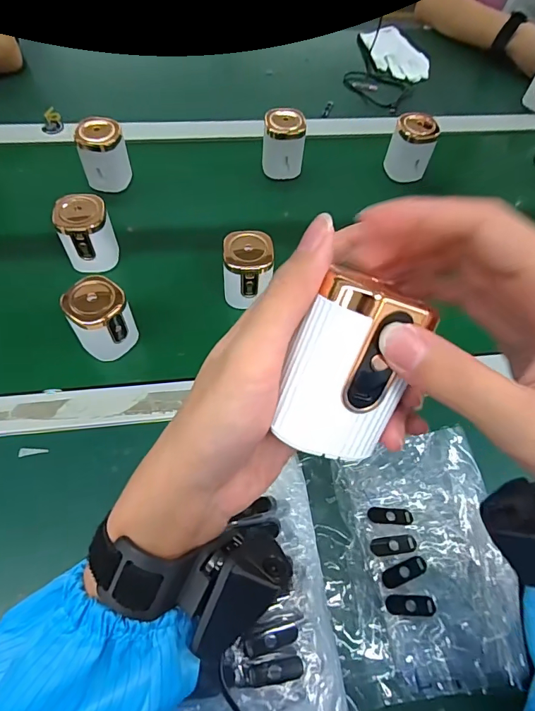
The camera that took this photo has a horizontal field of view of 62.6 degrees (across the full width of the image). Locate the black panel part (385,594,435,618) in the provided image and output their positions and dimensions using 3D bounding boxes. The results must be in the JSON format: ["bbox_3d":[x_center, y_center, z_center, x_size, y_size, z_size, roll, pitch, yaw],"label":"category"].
[{"bbox_3d":[0.117,0.205,0.360,0.039,0.007,0.015,4,60,-1],"label":"black panel part"}]

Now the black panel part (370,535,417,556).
[{"bbox_3d":[0.110,0.165,0.382,0.040,0.005,0.014,-5,61,-6],"label":"black panel part"}]

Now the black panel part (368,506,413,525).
[{"bbox_3d":[0.110,0.144,0.394,0.040,0.005,0.014,4,60,-1],"label":"black panel part"}]

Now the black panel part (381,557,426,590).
[{"bbox_3d":[0.114,0.181,0.367,0.043,0.009,0.015,-9,60,-27],"label":"black panel part"}]

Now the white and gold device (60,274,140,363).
[{"bbox_3d":[-0.167,-0.036,0.448,0.056,0.070,0.057,-32,67,-19],"label":"white and gold device"}]

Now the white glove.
[{"bbox_3d":[0.235,-0.560,0.811,0.095,0.020,0.150,-24,64,-16],"label":"white glove"}]

